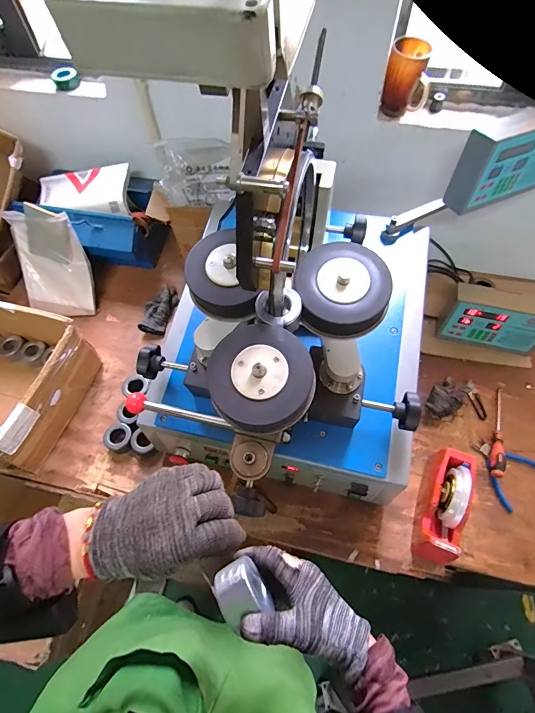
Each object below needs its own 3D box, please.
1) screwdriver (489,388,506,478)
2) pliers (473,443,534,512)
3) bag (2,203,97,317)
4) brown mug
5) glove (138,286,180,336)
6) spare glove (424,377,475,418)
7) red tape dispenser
[{"bbox_3d":[0.520,0.166,0.813,0.028,0.034,0.222,21,63,14],"label":"screwdriver"},{"bbox_3d":[0.512,0.237,0.785,0.128,0.028,0.128,-33,64,-16],"label":"pliers"},{"bbox_3d":[-0.587,-0.251,0.989,0.186,0.290,0.050,2,27,7],"label":"bag"},{"bbox_3d":[0.296,-0.583,0.768,0.089,0.116,0.077,16,62,11],"label":"brown mug"},{"bbox_3d":[-0.304,-0.137,1.025,0.087,0.037,0.158,18,62,12],"label":"glove"},{"bbox_3d":[0.420,0.094,0.847,0.115,0.058,0.066,-33,64,-16],"label":"spare glove"},{"bbox_3d":[0.346,0.287,0.708,0.077,0.119,0.198,20,63,13],"label":"red tape dispenser"}]

